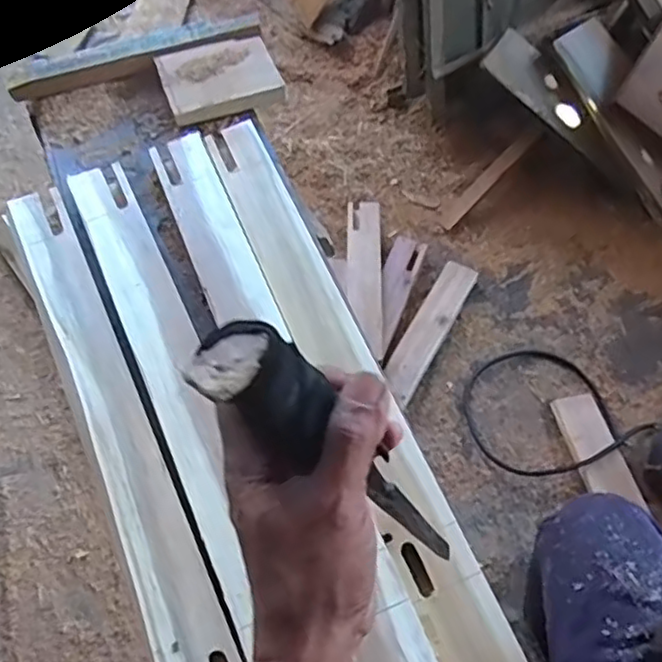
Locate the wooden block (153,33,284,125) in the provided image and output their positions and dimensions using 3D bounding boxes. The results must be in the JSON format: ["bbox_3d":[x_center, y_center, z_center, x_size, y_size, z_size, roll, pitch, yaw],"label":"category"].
[{"bbox_3d":[-0.137,-0.313,0.826,0.139,0.020,0.118,-18,59,-8],"label":"wooden block"}]

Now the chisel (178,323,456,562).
[{"bbox_3d":[0.013,0.079,0.356,0.042,0.251,0.045,-15,52,20],"label":"chisel"}]

